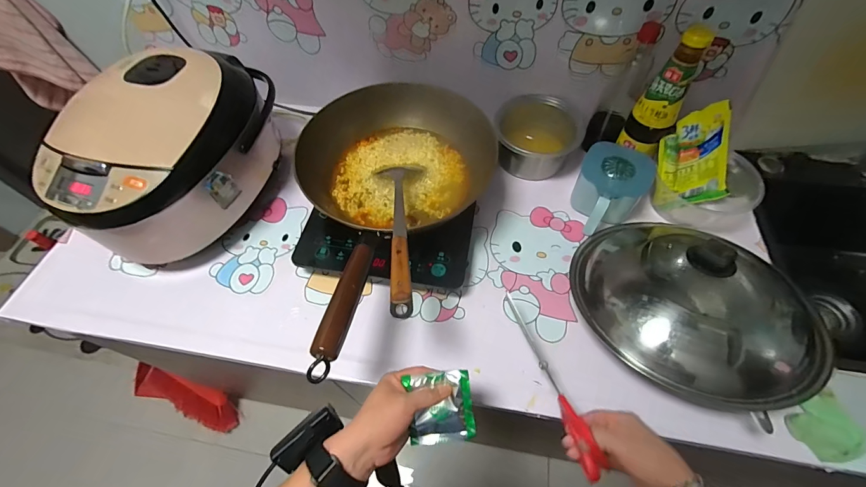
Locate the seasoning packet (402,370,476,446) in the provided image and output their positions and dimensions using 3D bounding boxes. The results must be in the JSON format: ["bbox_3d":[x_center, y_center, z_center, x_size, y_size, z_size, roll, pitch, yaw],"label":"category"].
[{"bbox_3d":[0.009,0.181,0.402,0.069,0.009,0.076,-7,89,5],"label":"seasoning packet"}]

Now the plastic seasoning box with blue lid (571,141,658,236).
[{"bbox_3d":[0.301,-0.094,0.636,0.108,0.075,0.147,27,62,17],"label":"plastic seasoning box with blue lid"}]

